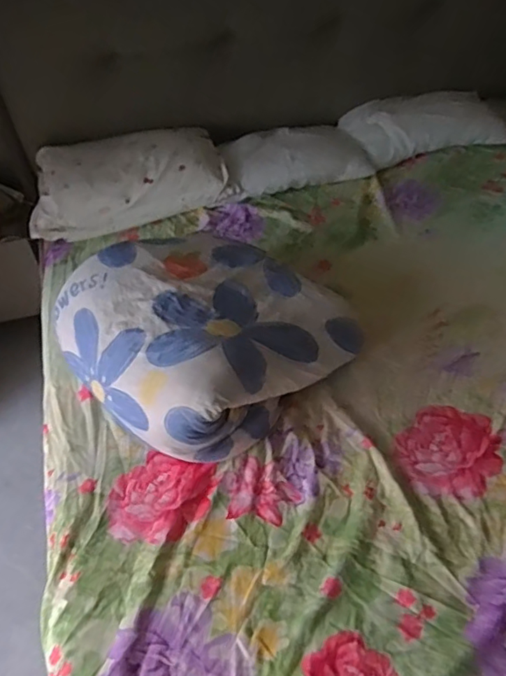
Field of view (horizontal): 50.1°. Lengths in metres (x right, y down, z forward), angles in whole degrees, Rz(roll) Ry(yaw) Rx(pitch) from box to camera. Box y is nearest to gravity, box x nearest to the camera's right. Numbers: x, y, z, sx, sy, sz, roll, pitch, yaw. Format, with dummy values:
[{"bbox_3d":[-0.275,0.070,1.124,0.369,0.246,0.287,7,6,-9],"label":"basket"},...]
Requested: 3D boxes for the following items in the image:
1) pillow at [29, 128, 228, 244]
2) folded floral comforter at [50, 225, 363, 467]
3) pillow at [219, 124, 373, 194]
[{"bbox_3d":[-0.408,-0.504,1.685,0.603,0.168,0.317,-18,50,-11],"label":"pillow"},{"bbox_3d":[-0.110,-0.025,1.201,0.527,0.238,0.502,-33,54,-23],"label":"folded floral comforter"},{"bbox_3d":[0.133,-0.583,1.776,0.468,0.122,0.257,-15,49,-9],"label":"pillow"}]

